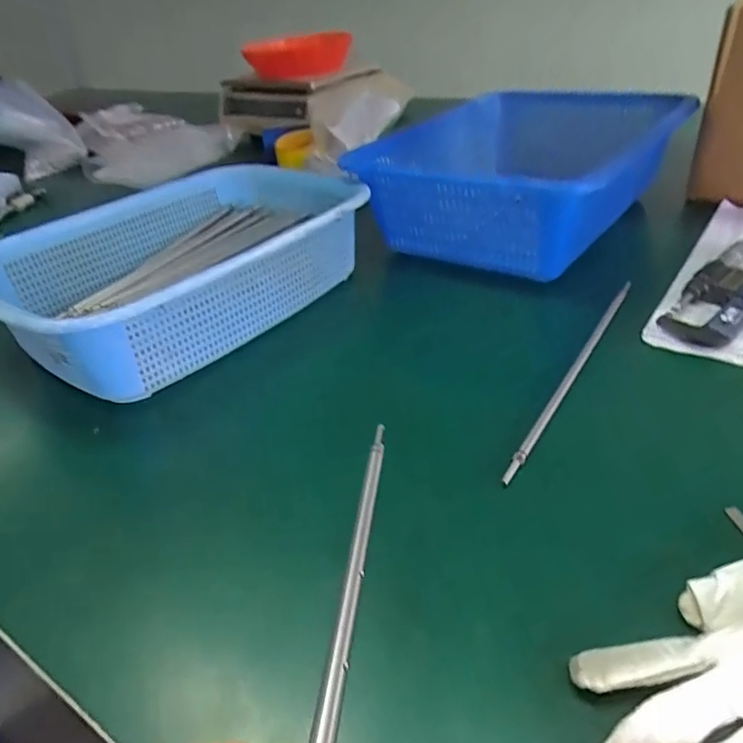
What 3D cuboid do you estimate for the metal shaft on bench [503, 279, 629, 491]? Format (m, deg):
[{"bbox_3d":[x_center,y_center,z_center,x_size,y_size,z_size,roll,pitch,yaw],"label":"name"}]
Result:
[{"bbox_3d":[0.152,-0.004,0.418,0.006,0.006,0.258,18,42,30],"label":"metal shaft on bench"}]

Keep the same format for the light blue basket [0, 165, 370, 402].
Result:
[{"bbox_3d":[-0.179,-0.101,0.547,0.240,0.100,0.342,23,45,35],"label":"light blue basket"}]

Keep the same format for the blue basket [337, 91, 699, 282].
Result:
[{"bbox_3d":[0.168,-0.216,0.623,0.331,0.132,0.224,-33,43,-33],"label":"blue basket"}]

